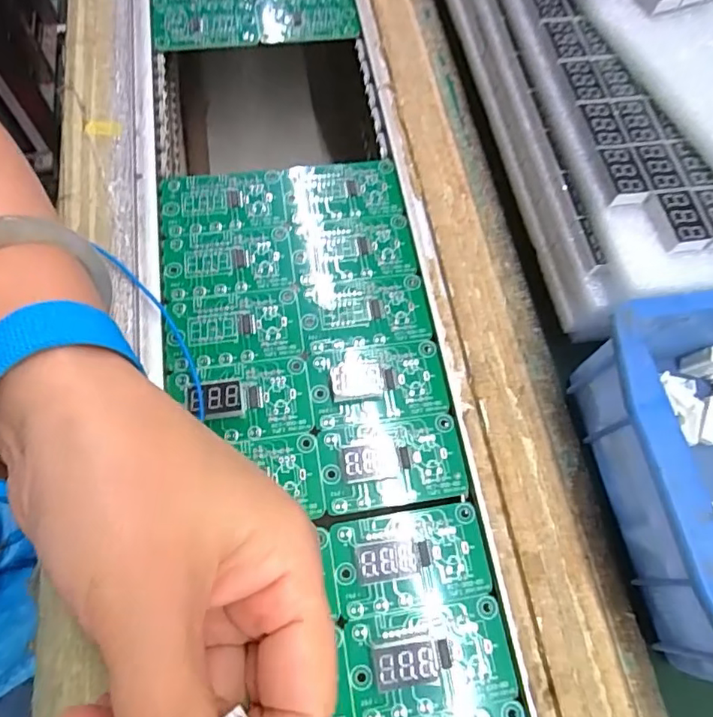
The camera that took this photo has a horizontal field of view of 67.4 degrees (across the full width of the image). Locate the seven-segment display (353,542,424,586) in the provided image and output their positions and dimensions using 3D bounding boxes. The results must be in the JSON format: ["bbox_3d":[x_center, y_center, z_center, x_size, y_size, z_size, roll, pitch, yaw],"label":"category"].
[{"bbox_3d":[0.013,0.082,0.216,0.026,0.004,0.015,-5,68,-6],"label":"seven-segment display"}]

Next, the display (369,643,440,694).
[{"bbox_3d":[0.018,0.117,0.203,0.025,0.004,0.015,-4,68,-6],"label":"display"}]

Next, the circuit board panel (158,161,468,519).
[{"bbox_3d":[-0.027,-0.017,0.257,0.123,0.011,0.180,-8,69,-7],"label":"circuit board panel"}]

